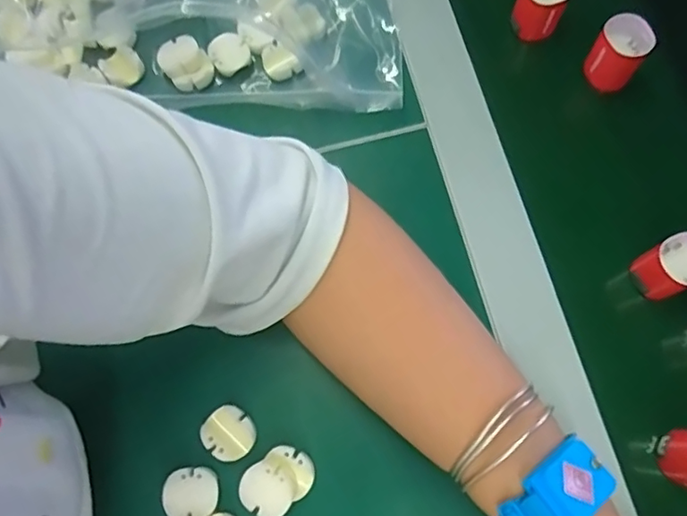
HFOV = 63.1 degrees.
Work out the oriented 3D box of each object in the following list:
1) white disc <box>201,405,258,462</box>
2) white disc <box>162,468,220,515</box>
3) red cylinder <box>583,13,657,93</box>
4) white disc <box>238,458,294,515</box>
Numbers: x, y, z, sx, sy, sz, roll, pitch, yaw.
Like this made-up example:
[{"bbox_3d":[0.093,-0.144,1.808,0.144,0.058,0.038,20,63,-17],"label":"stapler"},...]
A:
[{"bbox_3d":[-0.061,0.094,0.298,0.026,0.005,0.025,0,72,1],"label":"white disc"},{"bbox_3d":[-0.079,0.121,0.287,0.027,0.004,0.025,0,72,1],"label":"white disc"},{"bbox_3d":[0.172,-0.128,0.348,0.030,0.038,0.033,0,72,1],"label":"red cylinder"},{"bbox_3d":[-0.040,0.120,0.288,0.026,0.009,0.028,0,72,1],"label":"white disc"}]

